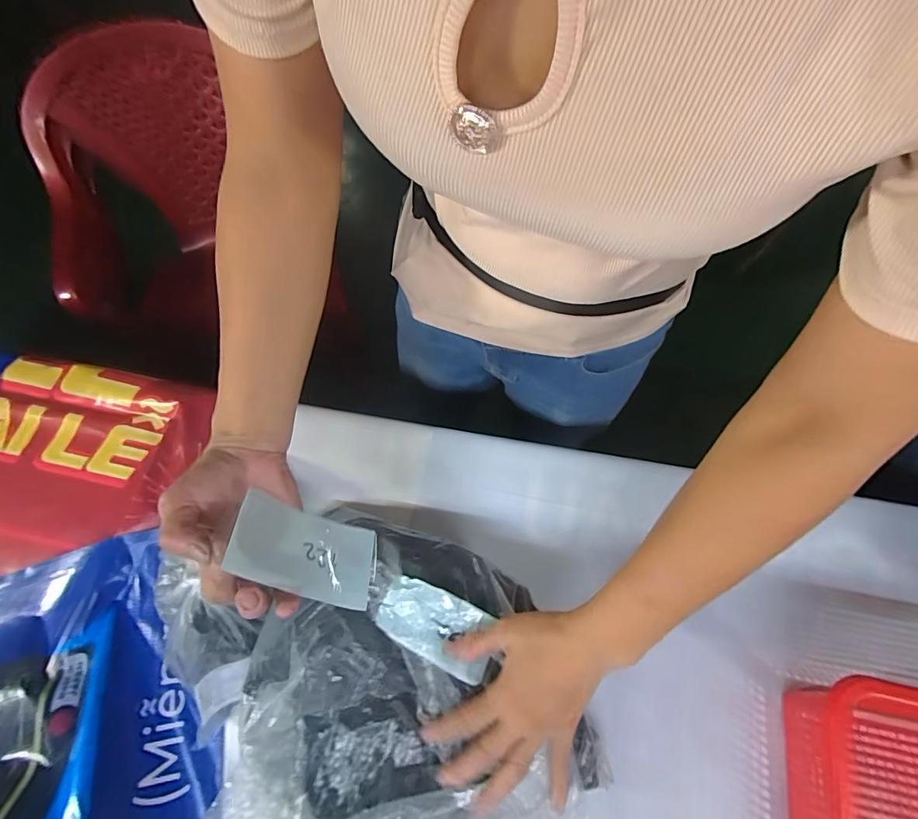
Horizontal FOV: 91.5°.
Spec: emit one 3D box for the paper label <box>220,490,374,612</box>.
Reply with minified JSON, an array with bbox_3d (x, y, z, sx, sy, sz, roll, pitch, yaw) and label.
[{"bbox_3d":[-0.105,0.099,0.314,0.007,0.100,0.059,-36,37,30],"label":"paper label"}]

